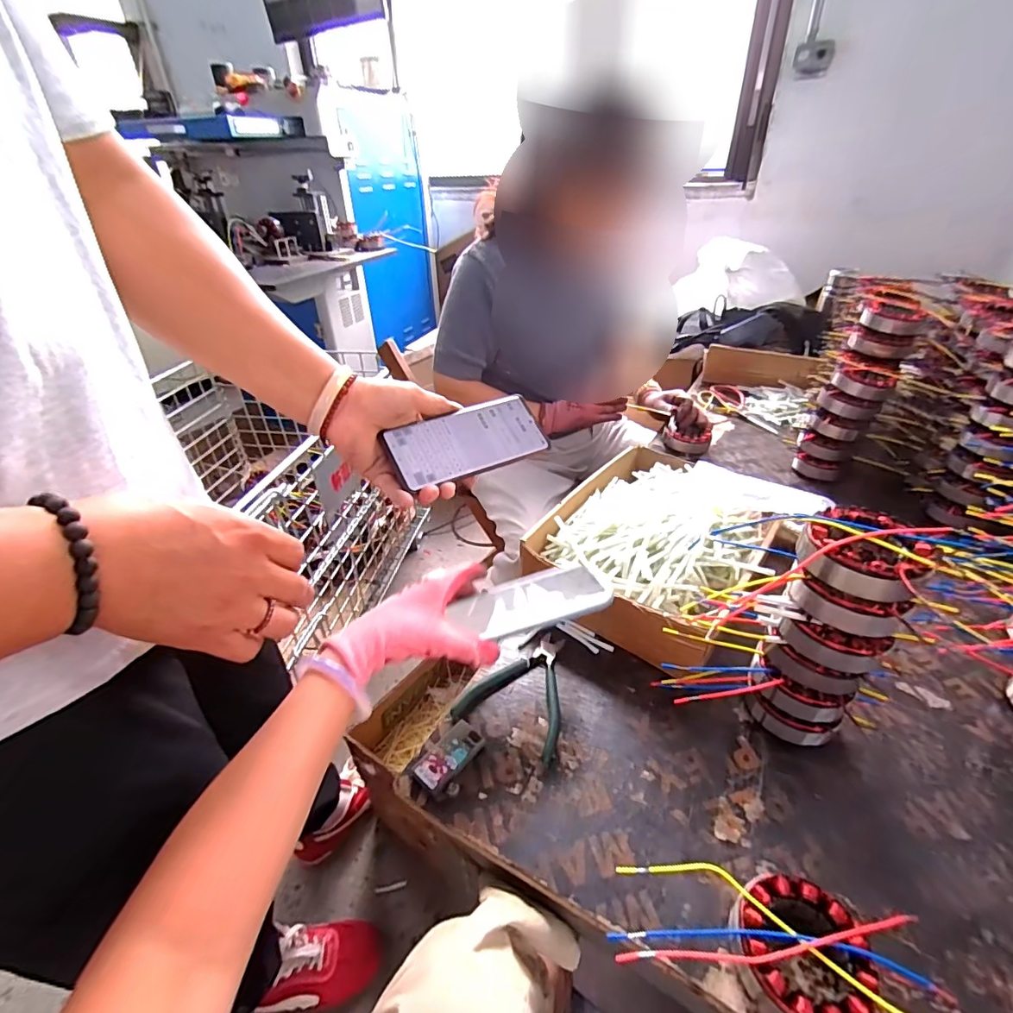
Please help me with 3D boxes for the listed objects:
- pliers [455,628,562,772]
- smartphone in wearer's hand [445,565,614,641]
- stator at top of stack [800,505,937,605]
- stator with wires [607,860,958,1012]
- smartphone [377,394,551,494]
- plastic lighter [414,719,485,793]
[{"bbox_3d":[0.024,0.193,0.551,0.108,0.015,0.140,15,38,23],"label":"pliers"},{"bbox_3d":[0.021,0.091,0.496,0.142,0.012,0.084,-14,25,-8],"label":"smartphone in wearer's hand"},{"bbox_3d":[0.283,0.035,0.399,0.082,0.042,0.078,25,43,34],"label":"stator at top of stack"},{"bbox_3d":[0.188,0.313,0.358,0.216,0.041,0.092,13,37,20],"label":"stator with wires"},{"bbox_3d":[-0.038,-0.065,0.511,0.157,0.005,0.071,-21,69,-24],"label":"smartphone"},{"bbox_3d":[-0.054,0.240,0.485,0.035,0.007,0.068,23,42,31],"label":"plastic lighter"}]

